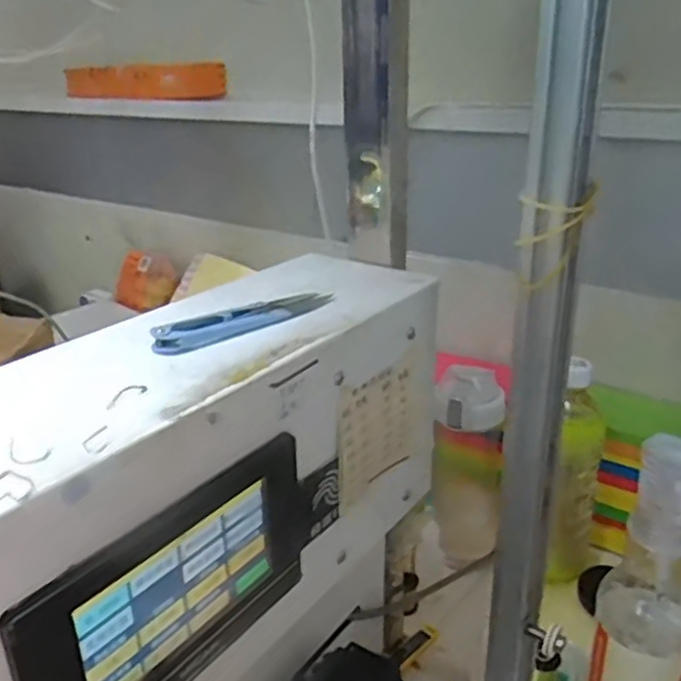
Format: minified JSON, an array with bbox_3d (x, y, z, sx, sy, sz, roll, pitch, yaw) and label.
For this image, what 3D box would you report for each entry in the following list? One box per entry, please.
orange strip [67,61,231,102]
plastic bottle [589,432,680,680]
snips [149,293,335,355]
[{"bbox_3d":[-0.273,-0.346,0.907,0.327,0.047,0.015,14,7,34],"label":"orange strip"},{"bbox_3d":[0.204,0.169,0.445,0.058,0.233,0.053,6,24,16],"label":"plastic bottle"},{"bbox_3d":[-0.046,-0.012,0.328,0.096,0.009,0.025,-19,29,-37],"label":"snips"}]

